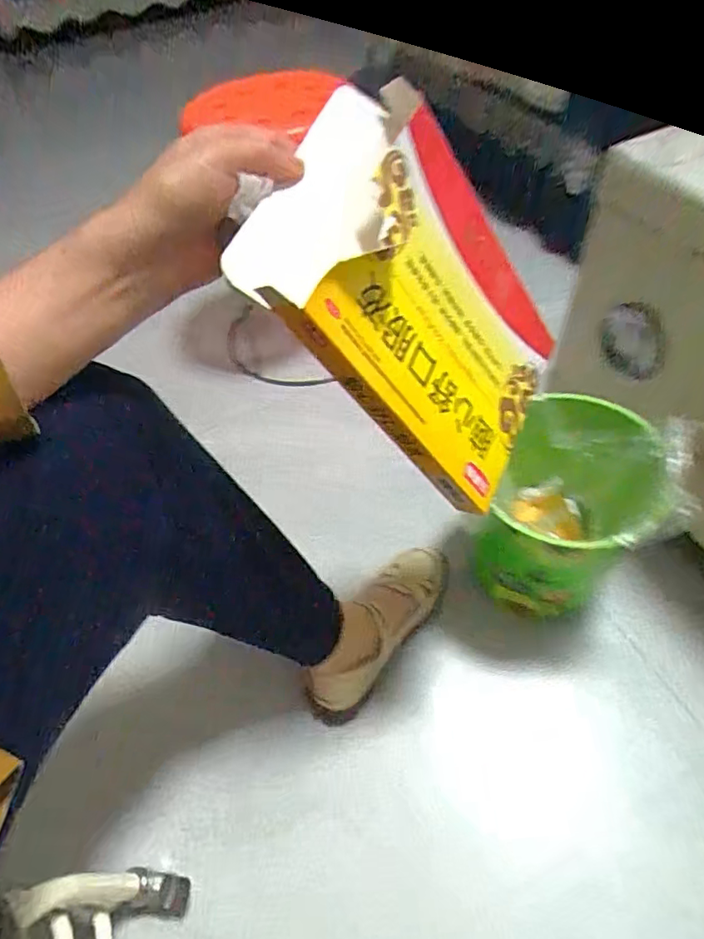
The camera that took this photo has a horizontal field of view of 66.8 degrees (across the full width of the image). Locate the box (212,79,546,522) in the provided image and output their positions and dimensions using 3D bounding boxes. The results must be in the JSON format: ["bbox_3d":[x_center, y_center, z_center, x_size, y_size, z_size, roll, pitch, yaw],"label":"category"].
[{"bbox_3d":[0.056,-0.113,0.385,0.033,0.270,0.183,2,59,46],"label":"box"}]

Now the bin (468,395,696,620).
[{"bbox_3d":[0.262,0.055,0.644,0.191,0.255,0.212,19,55,19],"label":"bin"}]

